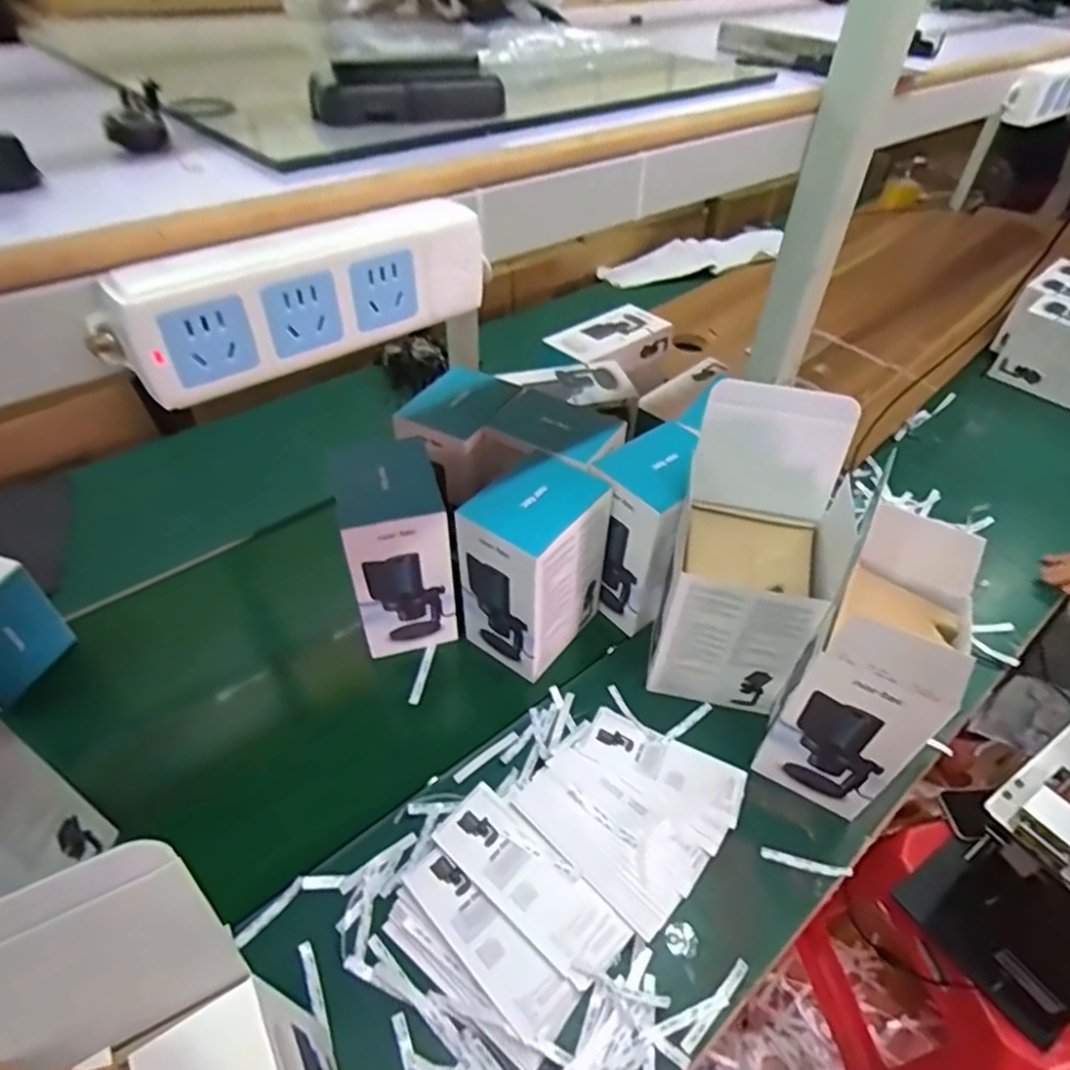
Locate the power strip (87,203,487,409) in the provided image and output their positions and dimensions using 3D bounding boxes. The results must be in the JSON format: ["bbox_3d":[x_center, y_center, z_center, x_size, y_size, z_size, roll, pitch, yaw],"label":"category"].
[{"bbox_3d":[-0.100,-0.111,0.301,0.176,0.051,0.026,-31,53,-28],"label":"power strip"}]

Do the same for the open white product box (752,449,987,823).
[{"bbox_3d":[0.347,0.140,0.677,0.118,0.291,0.177,24,49,21],"label":"open white product box"}]

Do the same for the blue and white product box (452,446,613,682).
[{"bbox_3d":[0.001,0.037,0.812,0.123,0.222,0.165,29,51,25],"label":"blue and white product box"}]

